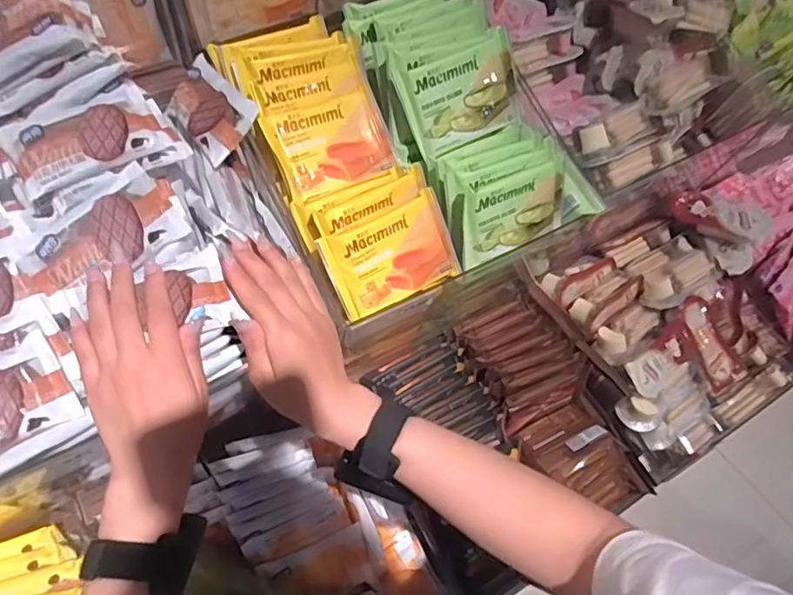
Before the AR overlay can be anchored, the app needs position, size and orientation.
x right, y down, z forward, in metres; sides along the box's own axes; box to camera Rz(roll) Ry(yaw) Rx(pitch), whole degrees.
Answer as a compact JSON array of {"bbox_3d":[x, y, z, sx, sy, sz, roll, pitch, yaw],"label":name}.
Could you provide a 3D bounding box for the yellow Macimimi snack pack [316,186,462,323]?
[{"bbox_3d":[-0.003,-0.038,0.519,0.122,0.084,0.014,-28,21,-20],"label":"yellow Macimimi snack pack"}]

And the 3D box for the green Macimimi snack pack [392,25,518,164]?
[{"bbox_3d":[0.066,-0.200,0.547,0.118,0.089,0.015,-21,26,-9],"label":"green Macimimi snack pack"}]

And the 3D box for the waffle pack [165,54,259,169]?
[{"bbox_3d":[-0.175,-0.174,0.509,0.099,0.011,0.064,44,102,23],"label":"waffle pack"}]

